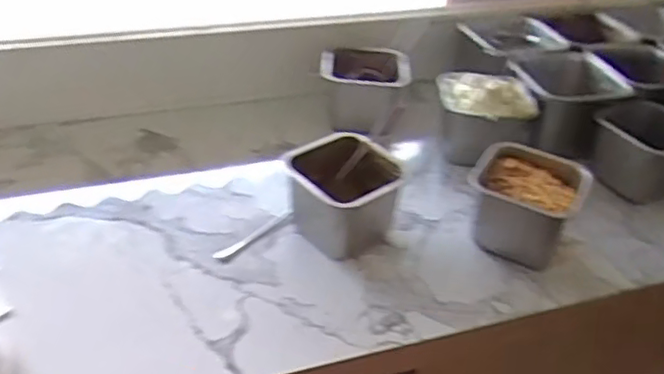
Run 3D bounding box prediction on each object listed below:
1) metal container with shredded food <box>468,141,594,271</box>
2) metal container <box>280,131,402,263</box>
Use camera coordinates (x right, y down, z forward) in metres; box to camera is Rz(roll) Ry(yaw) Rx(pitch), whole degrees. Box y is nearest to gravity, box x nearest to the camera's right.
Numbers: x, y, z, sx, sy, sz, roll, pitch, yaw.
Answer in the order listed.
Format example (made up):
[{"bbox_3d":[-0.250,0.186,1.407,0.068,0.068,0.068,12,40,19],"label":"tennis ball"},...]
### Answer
[{"bbox_3d":[0.221,0.027,0.748,0.125,0.103,0.131,22,39,21],"label":"metal container with shredded food"},{"bbox_3d":[0.018,0.013,0.750,0.123,0.103,0.121,-24,45,-34],"label":"metal container"}]

